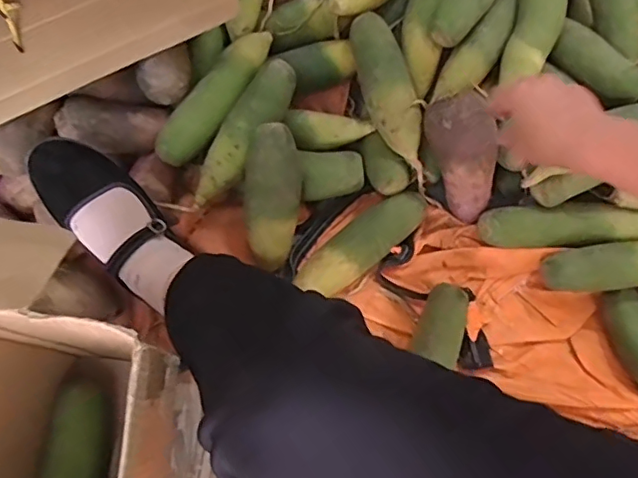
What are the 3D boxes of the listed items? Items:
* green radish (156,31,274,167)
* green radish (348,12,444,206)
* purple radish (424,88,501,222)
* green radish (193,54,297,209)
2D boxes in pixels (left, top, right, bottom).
[{"bbox_3d":[-0.124,-0.181,0.687,0.050,0.047,0.212,32,76,7],"label":"green radish"},{"bbox_3d":[0.091,-0.169,0.689,0.064,0.057,0.234,-20,90,-7],"label":"green radish"},{"bbox_3d":[0.178,-0.099,0.683,0.069,0.059,0.156,-23,119,-8],"label":"purple radish"},{"bbox_3d":[-0.087,-0.131,0.671,0.056,0.058,0.189,27,75,6],"label":"green radish"}]

